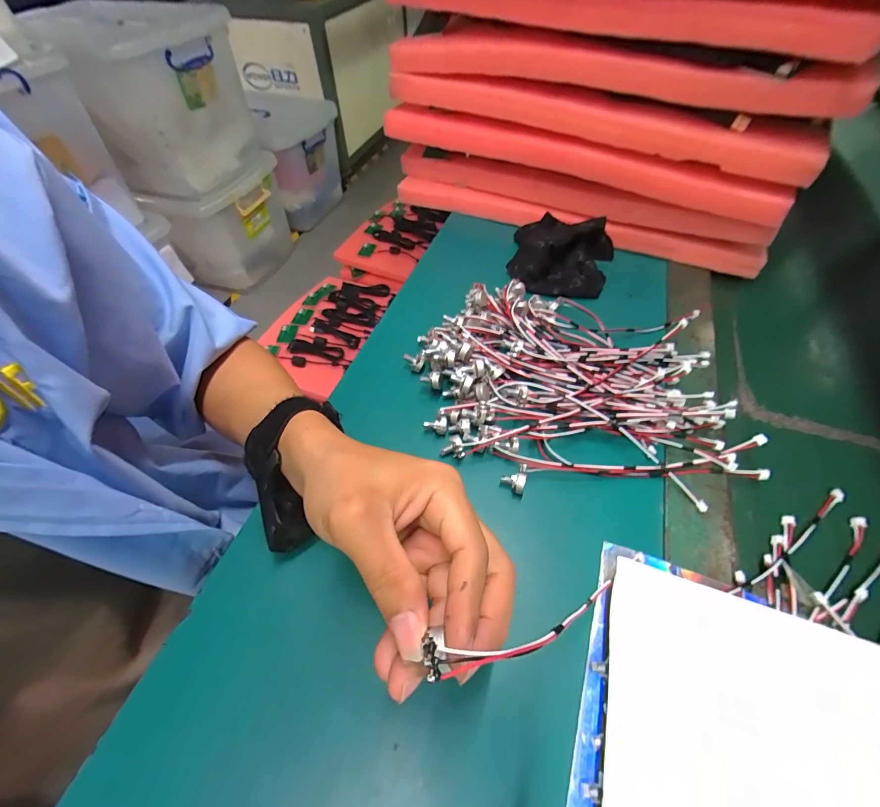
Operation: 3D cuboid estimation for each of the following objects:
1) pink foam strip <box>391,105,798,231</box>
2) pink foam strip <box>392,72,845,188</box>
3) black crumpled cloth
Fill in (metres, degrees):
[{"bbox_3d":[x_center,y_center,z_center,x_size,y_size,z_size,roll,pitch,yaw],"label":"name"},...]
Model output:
[{"bbox_3d":[0.141,-0.305,0.466,0.506,0.042,0.025,25,59,18],"label":"pink foam strip"},{"bbox_3d":[0.156,-0.344,0.445,0.504,0.041,0.048,25,59,18],"label":"pink foam strip"},{"bbox_3d":[0.147,-0.187,0.465,0.124,0.041,0.124,17,57,12],"label":"black crumpled cloth"}]

